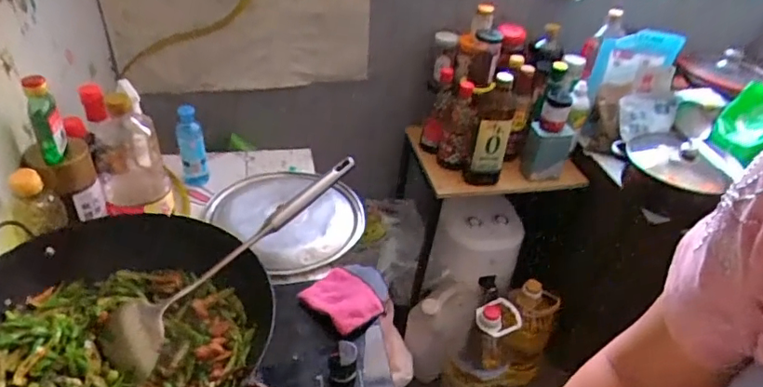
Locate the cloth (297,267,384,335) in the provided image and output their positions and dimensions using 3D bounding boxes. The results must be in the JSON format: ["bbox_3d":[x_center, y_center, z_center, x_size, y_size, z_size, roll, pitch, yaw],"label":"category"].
[{"bbox_3d":[-0.055,0.148,0.745,0.098,0.015,0.083,30,43,29],"label":"cloth"}]

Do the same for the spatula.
[{"bbox_3d":[-0.167,0.062,0.625,0.351,0.037,0.091,-40,53,-21],"label":"spatula"}]

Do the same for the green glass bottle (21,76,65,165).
[{"bbox_3d":[-0.456,-0.091,0.724,0.032,0.140,0.039,-18,42,-28],"label":"green glass bottle"}]

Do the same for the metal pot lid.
[{"bbox_3d":[-0.171,0.038,1.006,0.265,0.049,0.248,3,36,-3],"label":"metal pot lid"}]

